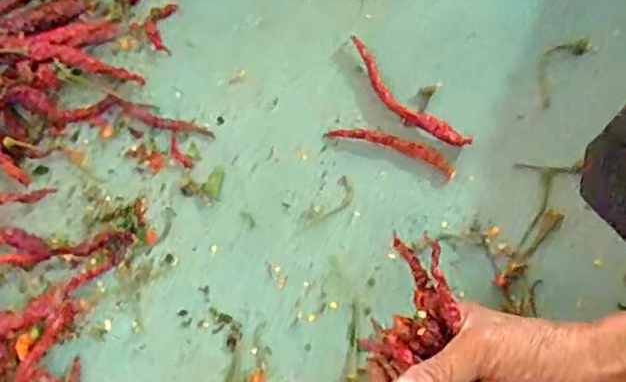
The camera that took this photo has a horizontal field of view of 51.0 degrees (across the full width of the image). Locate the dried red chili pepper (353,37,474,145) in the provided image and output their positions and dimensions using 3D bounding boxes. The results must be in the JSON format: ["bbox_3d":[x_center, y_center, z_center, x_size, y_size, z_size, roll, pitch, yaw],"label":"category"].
[{"bbox_3d":[0.063,-0.068,0.479,0.022,0.016,0.120,-39,68,-12],"label":"dried red chili pepper"}]

